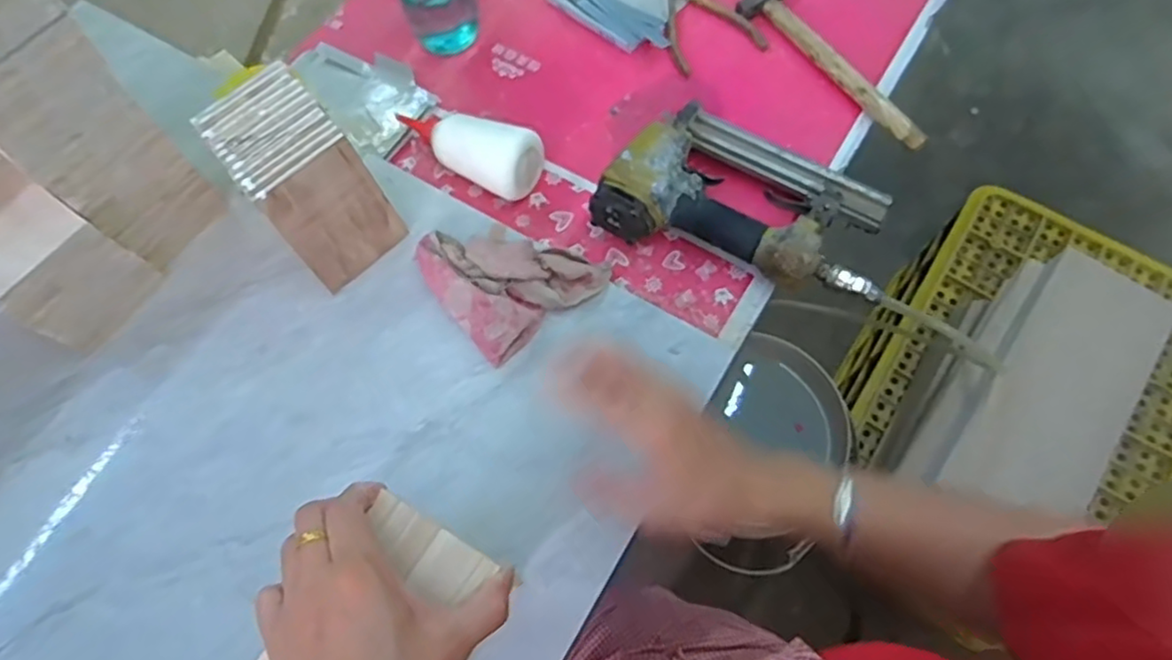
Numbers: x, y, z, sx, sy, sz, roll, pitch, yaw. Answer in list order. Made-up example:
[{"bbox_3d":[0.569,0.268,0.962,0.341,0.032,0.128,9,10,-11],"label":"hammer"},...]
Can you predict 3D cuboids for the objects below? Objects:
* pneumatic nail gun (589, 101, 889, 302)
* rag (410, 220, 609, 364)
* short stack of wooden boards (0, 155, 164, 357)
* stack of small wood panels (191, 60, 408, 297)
[{"bbox_3d":[0.147,-0.123,0.593,0.245,0.059,0.158,21,69,8],"label":"pneumatic nail gun"},{"bbox_3d":[-0.066,-0.056,0.575,0.133,0.033,0.135,-37,72,-14],"label":"rag"},{"bbox_3d":[-0.447,-0.058,0.543,0.132,0.095,0.094,31,71,12],"label":"short stack of wooden boards"},{"bbox_3d":[-0.237,-0.126,0.566,0.086,0.105,0.145,-39,73,-15],"label":"stack of small wood panels"}]

